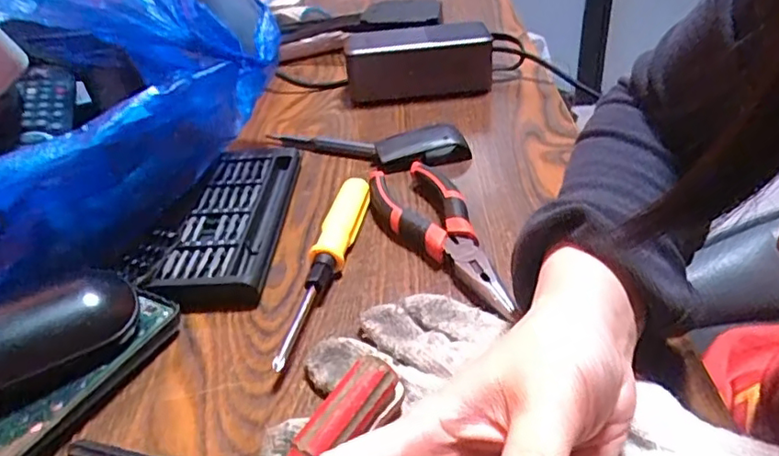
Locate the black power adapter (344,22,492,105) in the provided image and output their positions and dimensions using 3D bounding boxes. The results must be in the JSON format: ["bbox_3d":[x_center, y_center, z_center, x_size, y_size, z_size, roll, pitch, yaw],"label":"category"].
[{"bbox_3d":[0.026,-0.147,0.520,0.129,0.052,0.051,-10,35,-5],"label":"black power adapter"}]

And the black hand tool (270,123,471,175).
[{"bbox_3d":[-0.018,-0.062,0.444,0.152,0.011,0.048,3,37,13],"label":"black hand tool"}]

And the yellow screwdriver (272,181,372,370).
[{"bbox_3d":[-0.035,0.018,0.335,0.017,0.024,0.148,3,36,12],"label":"yellow screwdriver"}]

